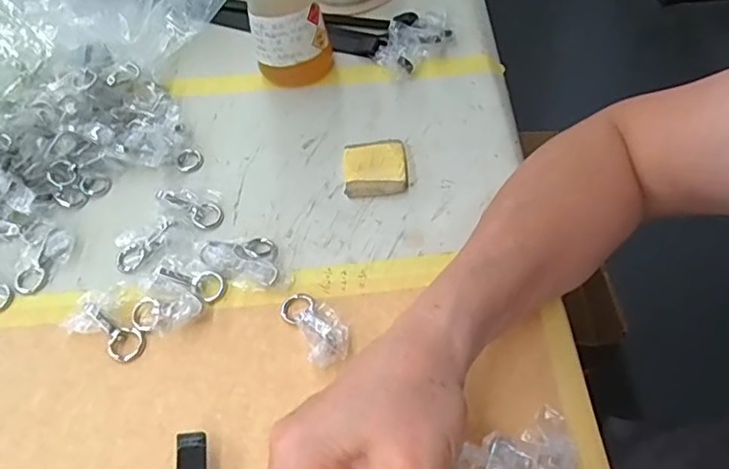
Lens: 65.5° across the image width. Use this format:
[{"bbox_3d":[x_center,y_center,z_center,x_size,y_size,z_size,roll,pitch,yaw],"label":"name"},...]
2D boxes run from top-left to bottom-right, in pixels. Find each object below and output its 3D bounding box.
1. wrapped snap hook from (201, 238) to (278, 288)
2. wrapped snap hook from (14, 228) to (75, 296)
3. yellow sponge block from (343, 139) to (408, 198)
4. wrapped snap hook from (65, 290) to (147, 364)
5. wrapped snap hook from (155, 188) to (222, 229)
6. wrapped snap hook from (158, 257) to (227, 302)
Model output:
[{"bbox_3d":[-0.081,0.013,0.389,0.052,0.019,0.037,13,56,13],"label":"wrapped snap hook"},{"bbox_3d":[-0.227,0.019,0.404,0.023,0.007,0.051,25,73,20],"label":"wrapped snap hook"},{"bbox_3d":[0.008,-0.052,0.430,0.046,0.010,0.054,-3,54,1],"label":"yellow sponge block"},{"bbox_3d":[-0.165,0.062,0.363,0.053,0.006,0.028,41,63,0],"label":"wrapped snap hook"},{"bbox_3d":[-0.129,-0.021,0.418,0.051,0.008,0.020,28,58,-2],"label":"wrapped snap hook"},{"bbox_3d":[-0.114,0.030,0.381,0.044,0.009,0.020,25,58,1],"label":"wrapped snap hook"}]

